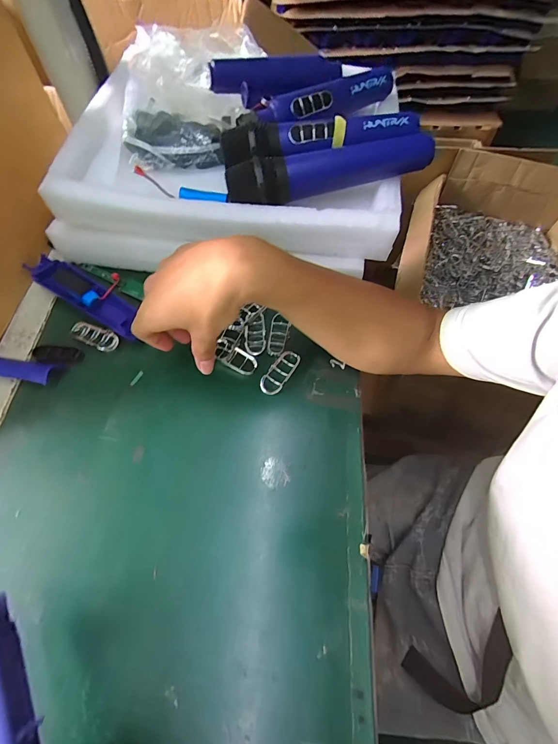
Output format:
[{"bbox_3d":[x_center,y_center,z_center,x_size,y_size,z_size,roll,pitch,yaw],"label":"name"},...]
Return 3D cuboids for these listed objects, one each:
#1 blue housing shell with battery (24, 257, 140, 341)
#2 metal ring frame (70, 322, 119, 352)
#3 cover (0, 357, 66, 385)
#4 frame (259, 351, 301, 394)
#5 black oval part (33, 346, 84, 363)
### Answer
[{"bbox_3d":[-0.217,-0.088,0.395,0.162,0.016,0.037,29,66,14],"label":"blue housing shell with battery"},{"bbox_3d":[-0.196,-0.039,0.376,0.053,0.008,0.024,24,64,11],"label":"metal ring frame"},{"bbox_3d":[-0.265,-0.004,0.356,0.084,0.022,0.028,8,62,4],"label":"cover"},{"bbox_3d":[0.001,0.001,0.359,0.022,0.006,0.053,30,66,15],"label":"frame"},{"bbox_3d":[-0.230,-0.018,0.367,0.047,0.006,0.018,4,61,-12],"label":"black oval part"}]

